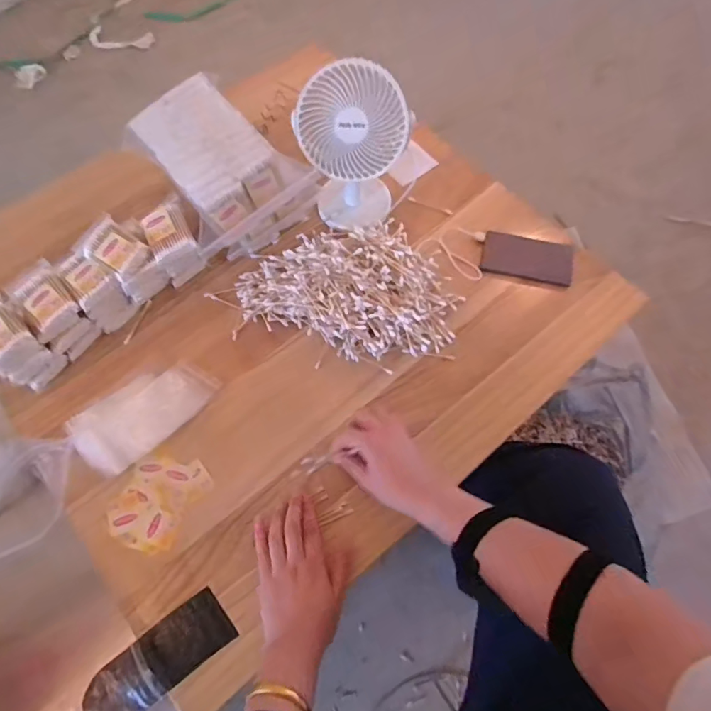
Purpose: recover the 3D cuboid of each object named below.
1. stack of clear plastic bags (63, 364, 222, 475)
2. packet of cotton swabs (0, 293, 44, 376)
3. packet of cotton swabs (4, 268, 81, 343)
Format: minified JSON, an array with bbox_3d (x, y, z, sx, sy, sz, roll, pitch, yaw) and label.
[{"bbox_3d":[-0.267,0.072,0.614,0.171,0.029,0.093,-39,71,-15],"label":"stack of clear plastic bags"},{"bbox_3d":[-0.451,-0.027,0.604,0.093,0.048,0.062,39,72,16],"label":"packet of cotton swabs"},{"bbox_3d":[-0.404,-0.070,0.616,0.062,0.032,0.086,-40,71,-16],"label":"packet of cotton swabs"}]

